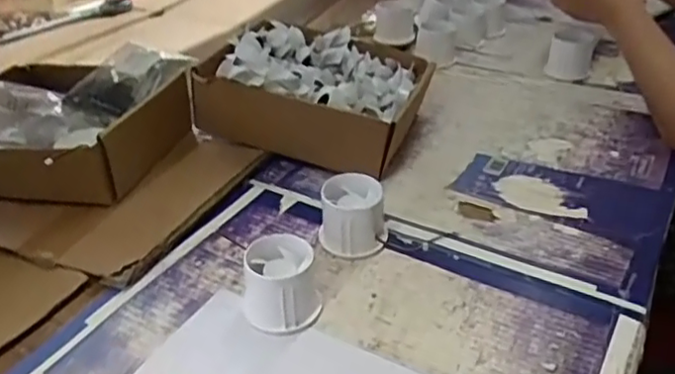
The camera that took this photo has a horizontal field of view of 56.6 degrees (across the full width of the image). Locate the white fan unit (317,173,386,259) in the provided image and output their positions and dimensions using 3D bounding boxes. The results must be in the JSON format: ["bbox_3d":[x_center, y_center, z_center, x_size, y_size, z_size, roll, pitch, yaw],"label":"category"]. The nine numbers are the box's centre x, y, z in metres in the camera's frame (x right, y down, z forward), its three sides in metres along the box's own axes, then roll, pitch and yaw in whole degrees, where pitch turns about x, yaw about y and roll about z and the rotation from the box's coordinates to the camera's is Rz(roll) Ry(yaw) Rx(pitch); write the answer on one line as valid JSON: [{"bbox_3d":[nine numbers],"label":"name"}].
[{"bbox_3d":[0.013,0.024,0.527,0.054,0.052,0.049,-1,34,1],"label":"white fan unit"}]

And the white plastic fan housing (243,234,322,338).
[{"bbox_3d":[-0.041,0.070,0.459,0.051,0.049,0.055,-2,34,-1],"label":"white plastic fan housing"}]

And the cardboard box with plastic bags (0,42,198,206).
[{"bbox_3d":[-0.277,-0.066,0.648,0.199,0.084,0.197,5,35,9],"label":"cardboard box with plastic bags"}]

